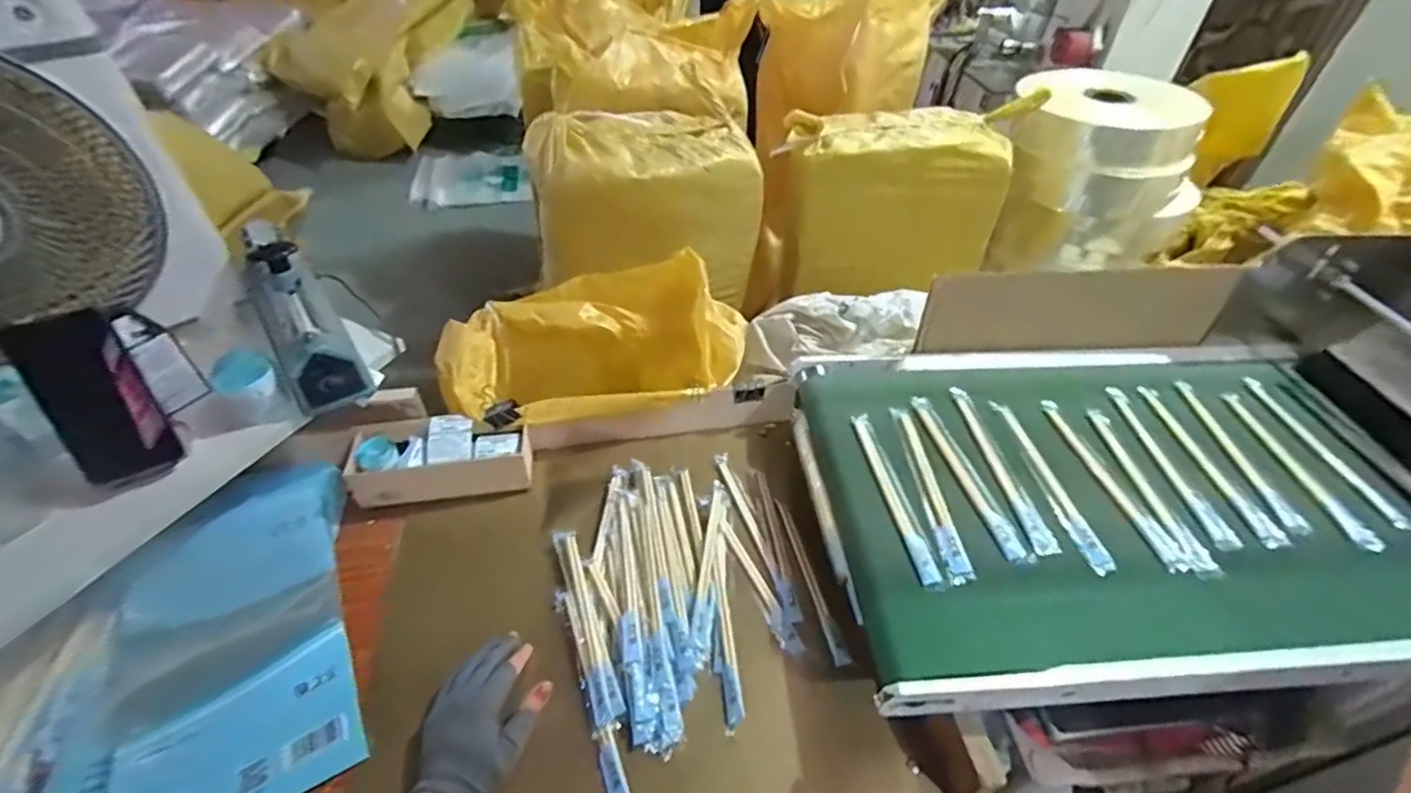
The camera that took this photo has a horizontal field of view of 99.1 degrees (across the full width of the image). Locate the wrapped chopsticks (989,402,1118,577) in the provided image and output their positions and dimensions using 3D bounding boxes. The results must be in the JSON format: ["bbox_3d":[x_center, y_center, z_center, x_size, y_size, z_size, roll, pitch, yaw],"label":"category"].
[{"bbox_3d":[0.362,0.089,0.645,0.028,0.009,0.218,-4,45,-8],"label":"wrapped chopsticks"}]

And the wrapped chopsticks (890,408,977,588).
[{"bbox_3d":[0.235,0.094,0.638,0.027,0.004,0.220,-1,44,-5],"label":"wrapped chopsticks"}]

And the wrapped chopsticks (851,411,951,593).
[{"bbox_3d":[0.196,0.101,0.628,0.026,0.010,0.215,-4,45,-8],"label":"wrapped chopsticks"}]

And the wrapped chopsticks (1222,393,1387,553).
[{"bbox_3d":[0.653,0.073,0.668,0.027,0.010,0.224,2,44,-2],"label":"wrapped chopsticks"}]

